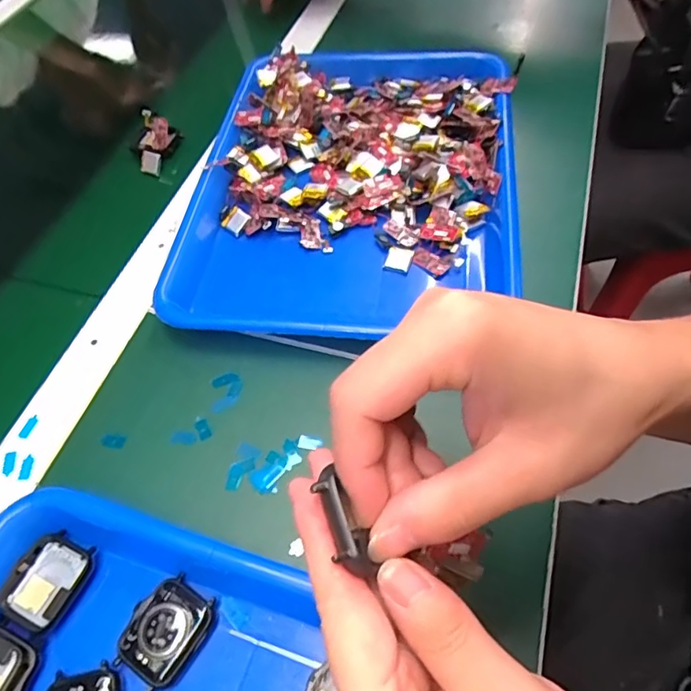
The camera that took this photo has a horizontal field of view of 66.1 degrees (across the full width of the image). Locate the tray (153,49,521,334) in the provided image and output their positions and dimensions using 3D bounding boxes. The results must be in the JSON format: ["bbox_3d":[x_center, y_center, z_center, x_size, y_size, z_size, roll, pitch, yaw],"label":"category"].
[{"bbox_3d":[0.007,-0.137,0.437,0.253,0.034,0.315,2,57,6],"label":"tray"}]

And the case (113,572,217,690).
[{"bbox_3d":[-0.091,0.145,0.269,0.037,0.011,0.045,26,63,20],"label":"case"}]

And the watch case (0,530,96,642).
[{"bbox_3d":[-0.161,0.127,0.285,0.035,0.012,0.046,20,61,17],"label":"watch case"}]

